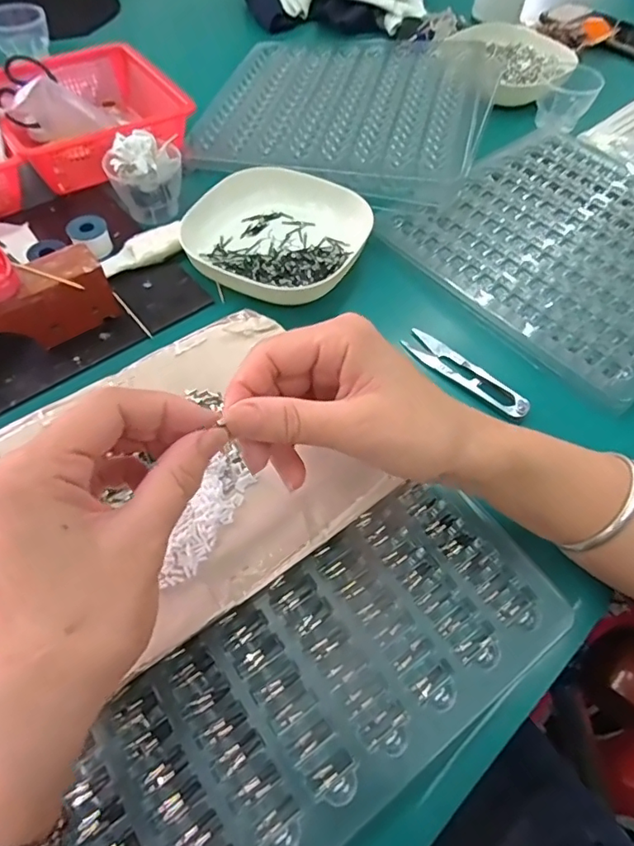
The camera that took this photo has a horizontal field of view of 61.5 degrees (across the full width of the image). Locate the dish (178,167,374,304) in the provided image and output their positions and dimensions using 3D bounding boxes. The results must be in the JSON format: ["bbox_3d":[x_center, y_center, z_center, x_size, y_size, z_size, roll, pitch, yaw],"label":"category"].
[{"bbox_3d":[-0.036,-0.165,0.454,0.143,0.026,0.124,22,57,12],"label":"dish"}]

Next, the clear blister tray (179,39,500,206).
[{"bbox_3d":[0.031,-0.334,0.559,0.280,0.031,0.297,18,56,9],"label":"clear blister tray"}]

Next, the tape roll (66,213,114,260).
[{"bbox_3d":[-0.186,-0.152,0.441,0.030,0.025,0.033,1,55,-2],"label":"tape roll"}]

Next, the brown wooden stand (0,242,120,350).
[{"bbox_3d":[-0.212,-0.074,0.372,0.132,0.050,0.036,-31,62,-22],"label":"brown wooden stand"}]

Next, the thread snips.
[{"bbox_3d":[0.108,-0.038,0.390,0.024,0.013,0.104,-37,64,-24],"label":"thread snips"}]

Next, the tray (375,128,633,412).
[{"bbox_3d":[0.232,-0.164,0.468,0.280,0.013,0.254,-35,65,-22],"label":"tray"}]

